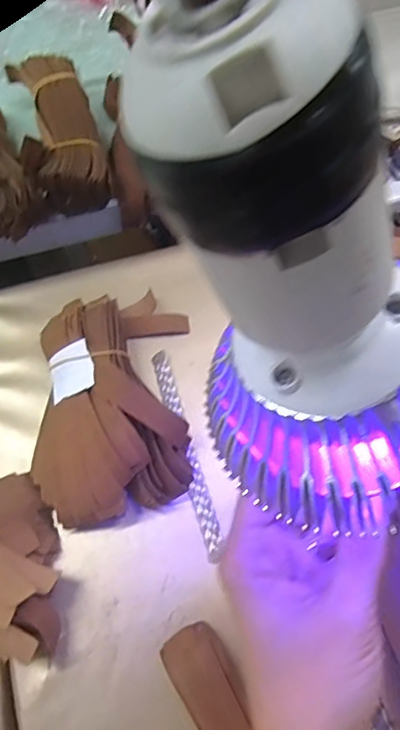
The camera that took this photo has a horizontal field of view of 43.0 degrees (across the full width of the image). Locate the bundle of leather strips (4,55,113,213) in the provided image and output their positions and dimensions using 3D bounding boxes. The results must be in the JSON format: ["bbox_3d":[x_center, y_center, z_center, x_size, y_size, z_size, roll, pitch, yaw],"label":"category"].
[{"bbox_3d":[-0.129,-0.223,0.478,0.065,0.047,0.173,-19,66,-9],"label":"bundle of leather strips"}]

